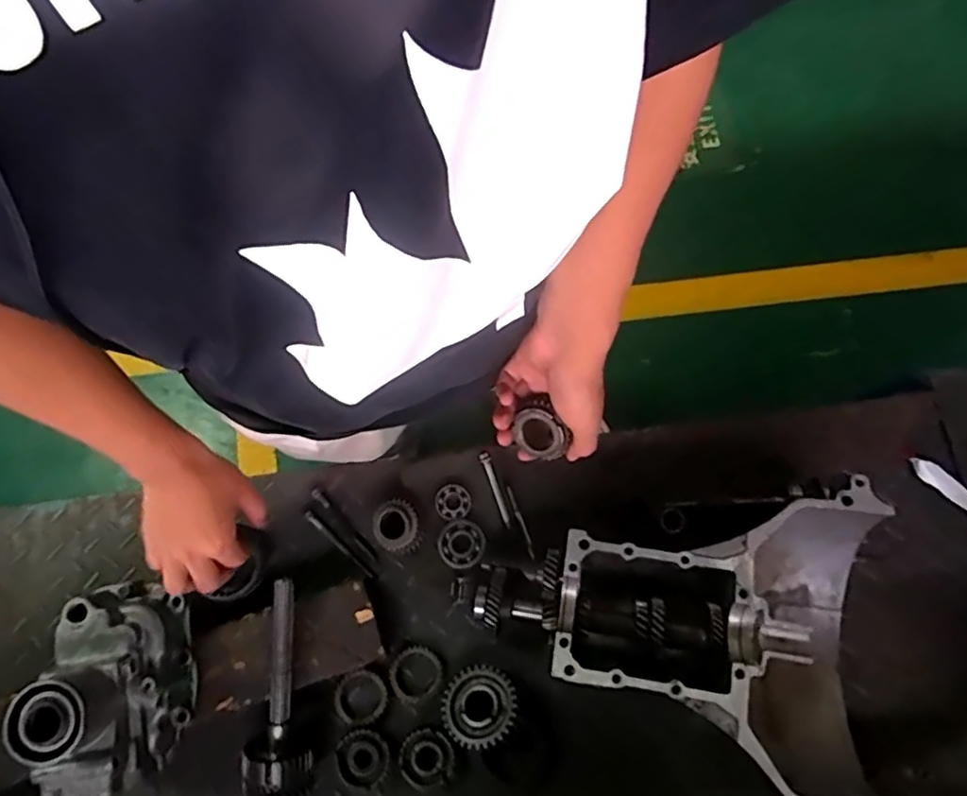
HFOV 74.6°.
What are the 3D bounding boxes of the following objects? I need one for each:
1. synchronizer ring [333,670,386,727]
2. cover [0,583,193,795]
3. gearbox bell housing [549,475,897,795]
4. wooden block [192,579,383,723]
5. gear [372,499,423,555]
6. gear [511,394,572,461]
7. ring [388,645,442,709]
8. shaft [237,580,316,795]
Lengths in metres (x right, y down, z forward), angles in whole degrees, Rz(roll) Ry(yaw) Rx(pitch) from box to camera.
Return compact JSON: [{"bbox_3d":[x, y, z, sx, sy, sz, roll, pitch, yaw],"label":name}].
[{"bbox_3d":[-0.132,0.320,0.680,0.054,0.018,0.054,0,77,-1],"label":"synchronizer ring"},{"bbox_3d":[-0.342,0.261,0.574,0.099,0.122,0.168,-10,78,-3],"label":"cover"},{"bbox_3d":[0.225,0.215,0.622,0.300,0.113,0.270,10,78,2],"label":"gearbox bell housing"},{"bbox_3d":[-0.207,0.262,0.671,0.193,0.041,0.087,-19,78,-5],"label":"wooden block"},{"bbox_3d":[-0.095,0.143,0.700,0.048,0.038,0.057,-11,78,-3],"label":"gear"},{"bbox_3d":[0.055,0.028,0.572,0.045,0.028,0.051,5,109,28],"label":"gear"},{"bbox_3d":[-0.073,0.295,0.679,0.056,0.007,0.051,0,77,-1],"label":"ring"},{"bbox_3d":[-0.206,0.351,0.634,0.065,0.066,0.324,-6,78,-2],"label":"shaft"}]

